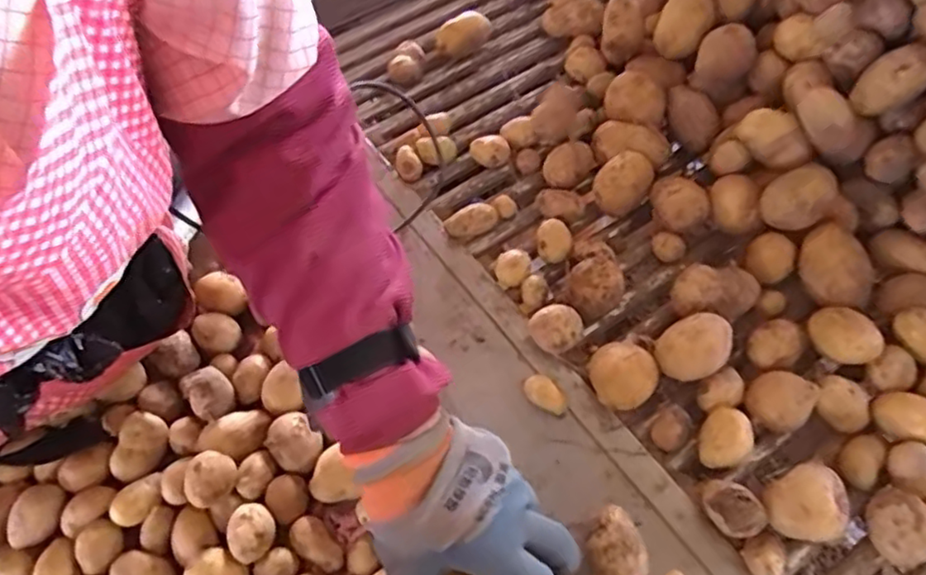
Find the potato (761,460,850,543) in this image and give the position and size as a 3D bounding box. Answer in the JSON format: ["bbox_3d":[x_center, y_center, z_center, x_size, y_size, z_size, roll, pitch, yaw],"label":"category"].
[{"bbox_3d":[0.233,0.148,0.435,0.054,0.032,0.047,-24,59,-14],"label":"potato"}]

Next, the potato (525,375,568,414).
[{"bbox_3d":[0.063,0.084,0.502,0.019,0.020,0.035,-39,64,-22],"label":"potato"}]

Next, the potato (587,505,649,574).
[{"bbox_3d":[0.102,0.177,0.429,0.036,0.036,0.052,-16,58,-9],"label":"potato"}]

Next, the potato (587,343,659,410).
[{"bbox_3d":[0.125,0.070,0.497,0.048,0.039,0.049,-1,56,1],"label":"potato"}]

